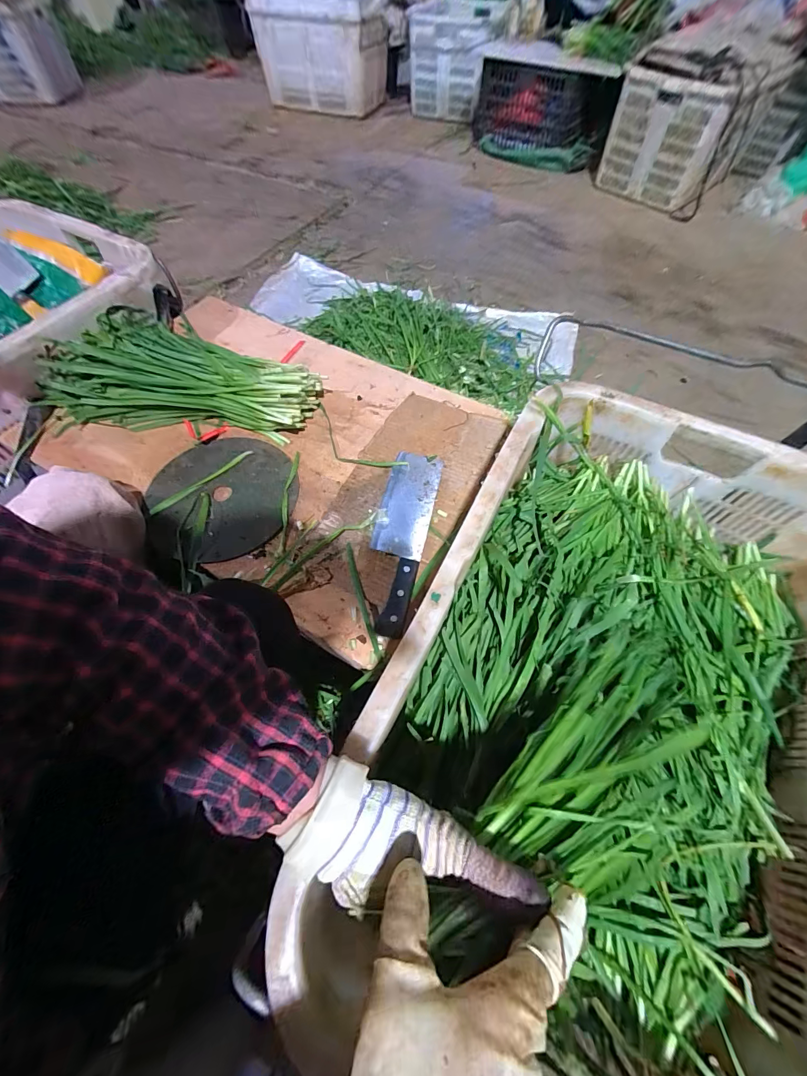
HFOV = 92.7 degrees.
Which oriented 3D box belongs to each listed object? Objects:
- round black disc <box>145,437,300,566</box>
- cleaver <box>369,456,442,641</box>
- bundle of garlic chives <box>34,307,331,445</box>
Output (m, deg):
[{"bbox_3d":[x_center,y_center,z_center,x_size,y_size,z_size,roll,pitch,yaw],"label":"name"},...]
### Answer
[{"bbox_3d":[-0.256,-0.060,0.547,0.197,0.013,0.201,0,60,1],"label":"round black disc"},{"bbox_3d":[-0.004,-0.005,0.504,0.067,0.020,0.269,11,61,7],"label":"cleaver"},{"bbox_3d":[-0.358,-0.237,0.615,0.407,0.080,0.214,20,62,12],"label":"bundle of garlic chives"}]

